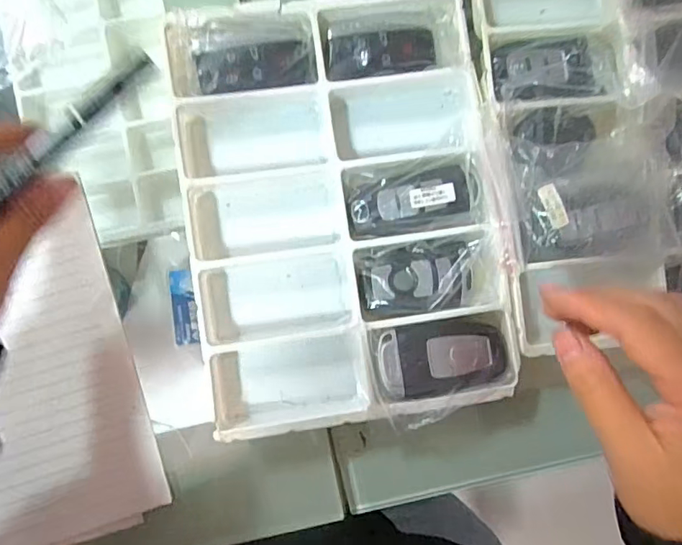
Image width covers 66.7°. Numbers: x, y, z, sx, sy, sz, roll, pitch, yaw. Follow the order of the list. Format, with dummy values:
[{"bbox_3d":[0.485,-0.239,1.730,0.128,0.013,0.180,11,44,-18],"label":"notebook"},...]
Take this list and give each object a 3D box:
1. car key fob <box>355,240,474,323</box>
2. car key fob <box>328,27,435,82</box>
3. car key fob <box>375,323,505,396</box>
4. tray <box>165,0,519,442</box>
[{"bbox_3d":[0.042,0.004,0.302,0.066,0.020,0.040,-9,87,-3],"label":"car key fob"},{"bbox_3d":[0.024,-0.128,0.304,0.063,0.009,0.026,-10,87,-3],"label":"car key fob"},{"bbox_3d":[0.058,0.048,0.291,0.071,0.008,0.038,-7,87,-2],"label":"car key fob"},{"bbox_3d":[-0.002,-0.038,0.305,0.177,0.036,0.243,-8,85,-3],"label":"tray"}]

